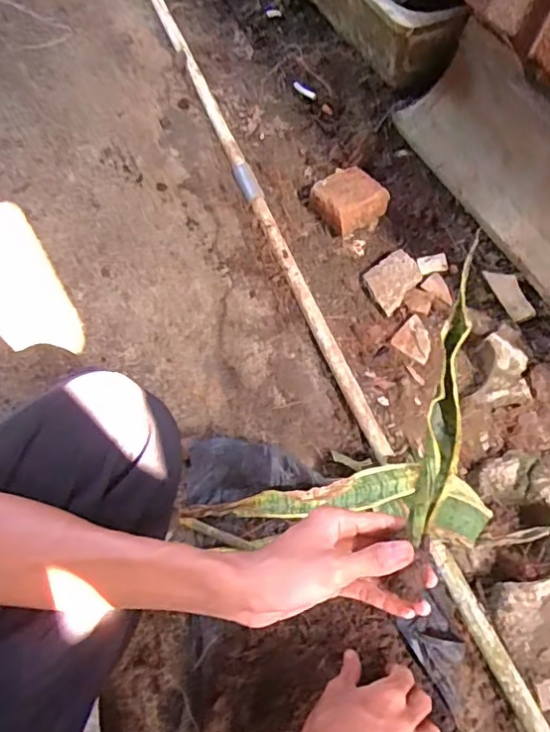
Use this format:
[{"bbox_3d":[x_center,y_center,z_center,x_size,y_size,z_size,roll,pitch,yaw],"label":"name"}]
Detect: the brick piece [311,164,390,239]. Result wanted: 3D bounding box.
[{"bbox_3d":[0.099,-0.236,0.810,0.091,0.050,0.100,-33,49,-12],"label":"brick piece"}]

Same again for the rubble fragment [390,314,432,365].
[{"bbox_3d":[0.184,-0.035,0.731,0.053,0.010,0.055,37,69,16],"label":"rubble fragment"}]

